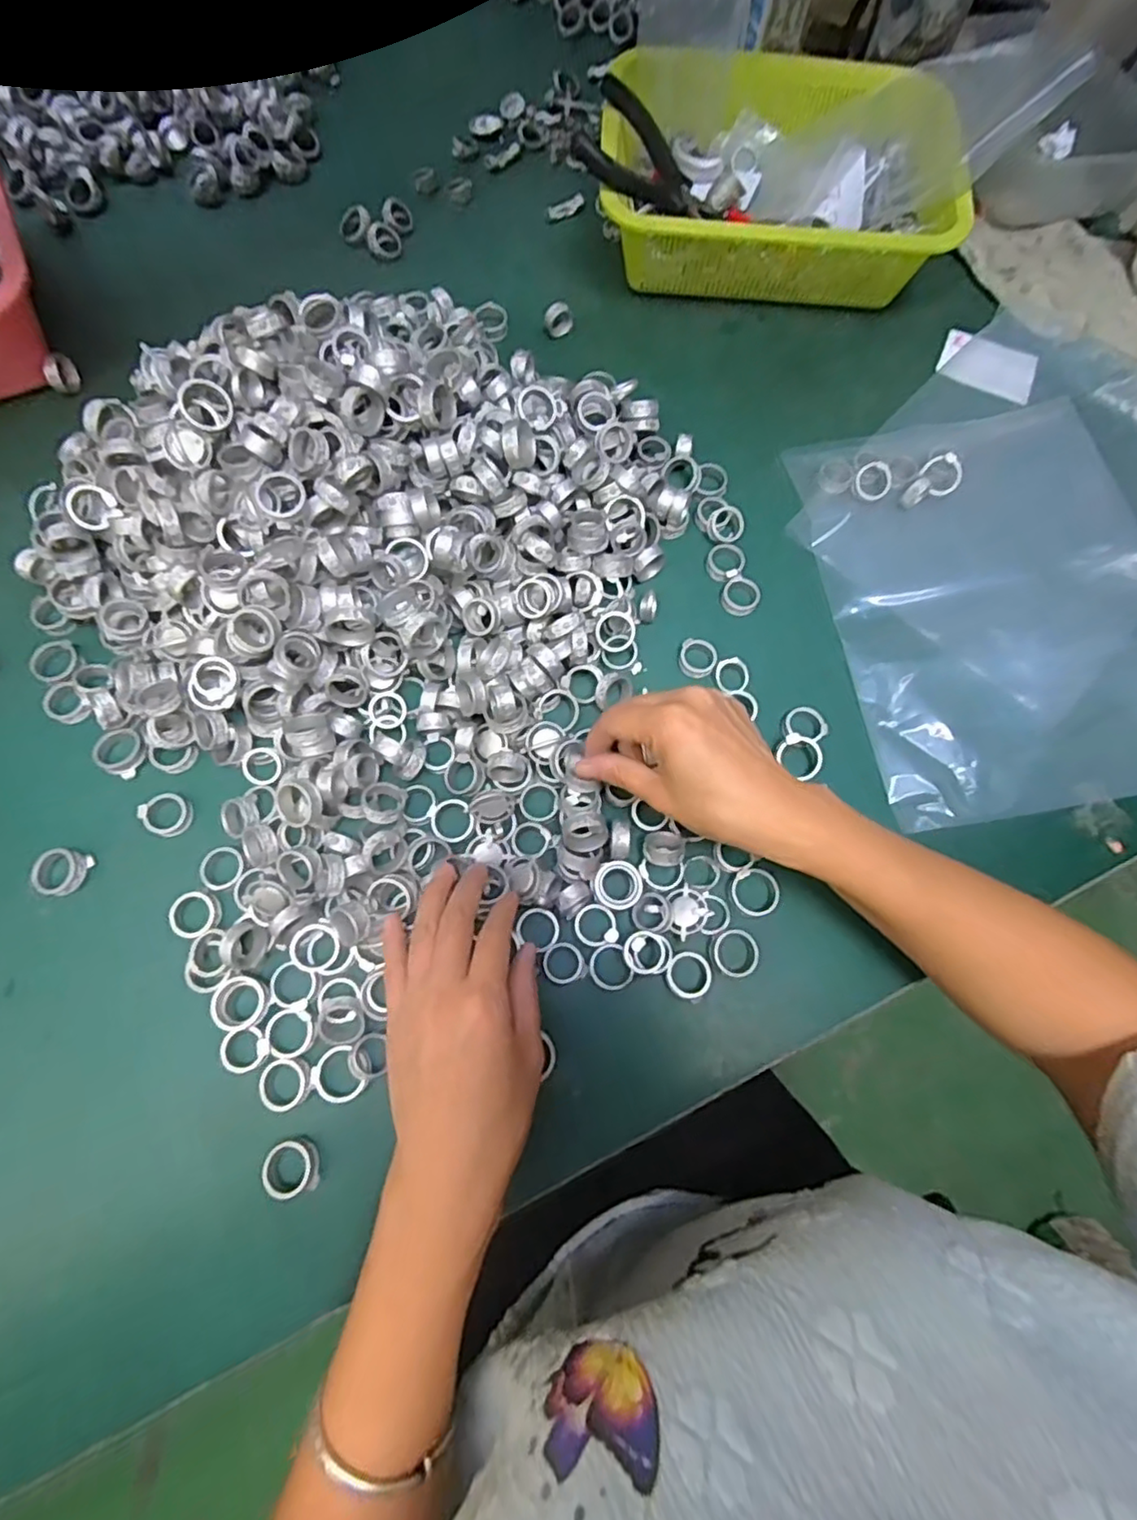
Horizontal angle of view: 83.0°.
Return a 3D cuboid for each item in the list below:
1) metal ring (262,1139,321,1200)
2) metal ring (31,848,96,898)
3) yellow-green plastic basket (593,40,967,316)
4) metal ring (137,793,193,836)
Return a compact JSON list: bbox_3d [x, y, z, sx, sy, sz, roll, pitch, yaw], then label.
[{"bbox_3d":[-0.144,0.212,0.333,0.028,0.009,0.026,0,73,-1],"label":"metal ring"},{"bbox_3d":[-0.295,0.065,0.372,0.025,0.010,0.027,0,73,-1],"label":"metal ring"},{"bbox_3d":[0.163,-0.459,0.509,0.260,0.078,0.188,5,72,0],"label":"yellow-green plastic basket"},{"bbox_3d":[-0.241,0.032,0.385,0.027,0.008,0.025,0,73,-1],"label":"metal ring"}]

